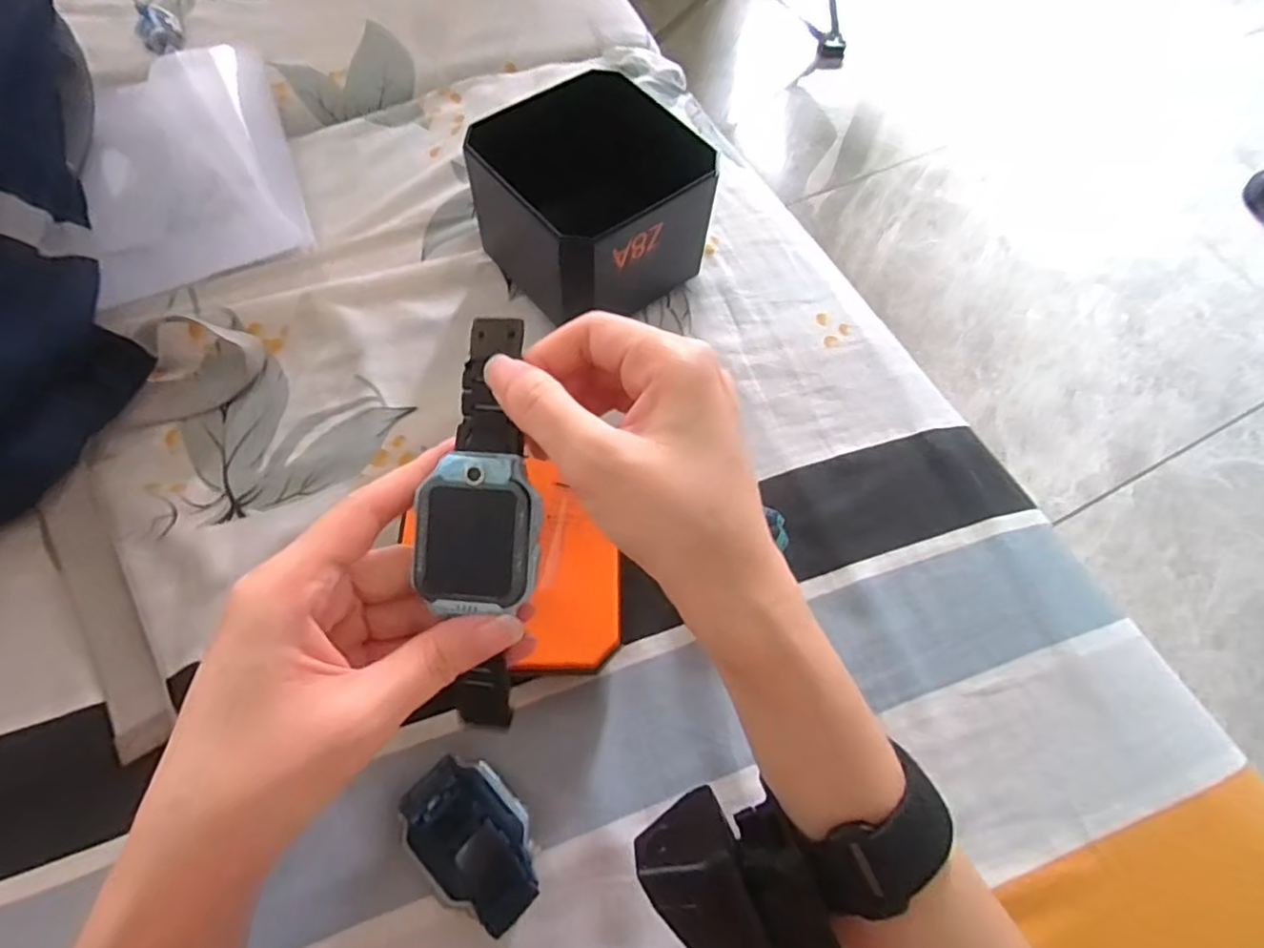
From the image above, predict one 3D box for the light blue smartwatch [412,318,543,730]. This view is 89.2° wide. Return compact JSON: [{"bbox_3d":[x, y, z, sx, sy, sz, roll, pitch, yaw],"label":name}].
[{"bbox_3d":[-0.051,0.013,0.213,0.039,0.013,0.133,0,80,-3],"label":"light blue smartwatch"}]

